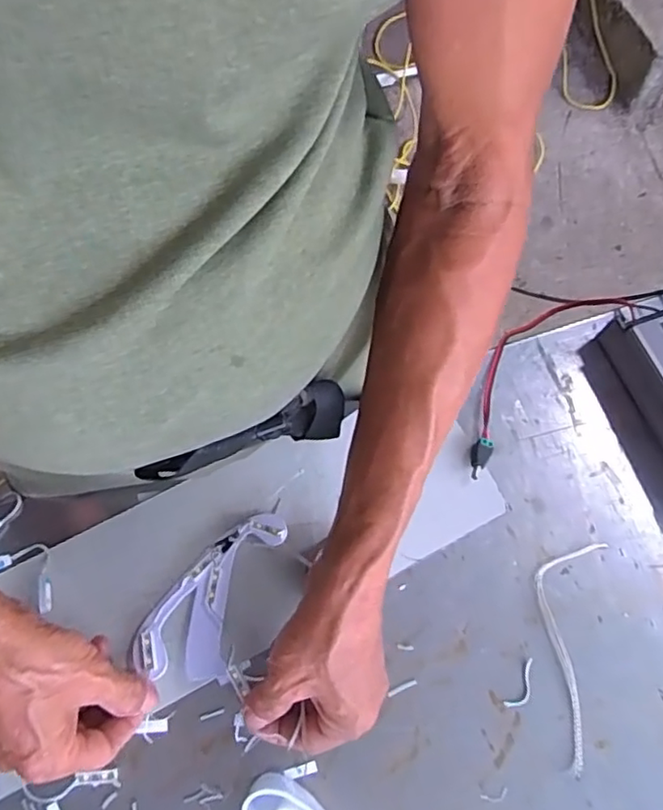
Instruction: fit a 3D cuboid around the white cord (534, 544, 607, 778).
[{"bbox_3d":[0.168,0.176,0.446,0.048,0.007,0.159,15,71,2],"label":"white cord"}]

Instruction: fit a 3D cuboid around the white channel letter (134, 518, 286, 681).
[{"bbox_3d":[-0.081,0.139,0.440,0.065,0.015,0.133,31,72,8],"label":"white channel letter"}]

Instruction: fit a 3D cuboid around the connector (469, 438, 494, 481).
[{"bbox_3d":[0.117,0.043,0.484,0.015,0.013,0.035,21,72,4],"label":"connector"}]

